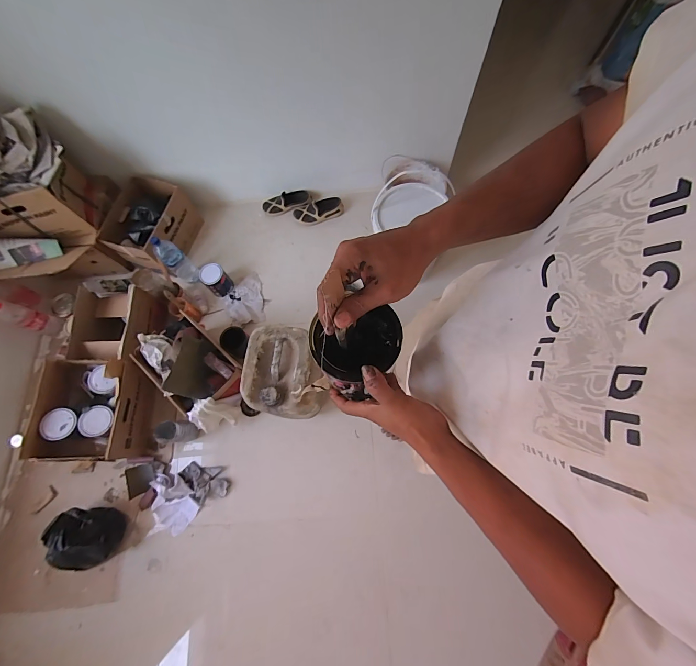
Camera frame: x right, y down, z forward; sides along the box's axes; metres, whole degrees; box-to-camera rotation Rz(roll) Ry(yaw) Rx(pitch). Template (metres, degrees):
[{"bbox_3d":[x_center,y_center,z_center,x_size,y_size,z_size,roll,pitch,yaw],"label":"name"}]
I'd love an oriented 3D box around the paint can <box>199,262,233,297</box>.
[{"bbox_3d":[-0.592,-0.240,1.446,0.116,0.105,0.105,36,76,13],"label":"paint can"}]

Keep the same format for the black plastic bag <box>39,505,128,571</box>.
[{"bbox_3d":[-0.938,0.726,1.142,0.201,0.155,0.202,-28,73,-7],"label":"black plastic bag"}]

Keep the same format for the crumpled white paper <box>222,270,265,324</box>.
[{"bbox_3d":[-0.483,-0.159,1.497,0.179,0.037,0.248,-9,71,-1],"label":"crumpled white paper"}]

